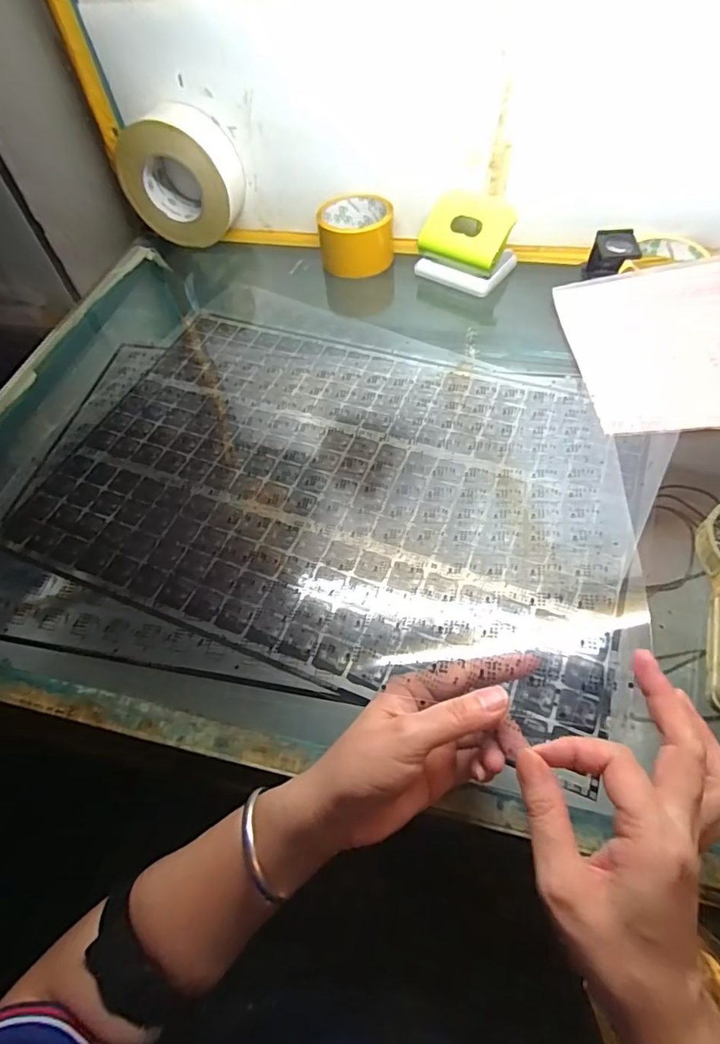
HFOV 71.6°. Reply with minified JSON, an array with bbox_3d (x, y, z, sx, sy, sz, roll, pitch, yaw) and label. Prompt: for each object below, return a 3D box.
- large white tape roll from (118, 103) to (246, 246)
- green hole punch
[{"bbox_3d":[-0.224,-0.428,0.627,0.140,0.127,0.065,11,58,12],"label":"large white tape roll"},{"bbox_3d":[0.123,-0.322,0.576,0.099,0.070,0.075,36,66,24],"label":"green hole punch"}]

